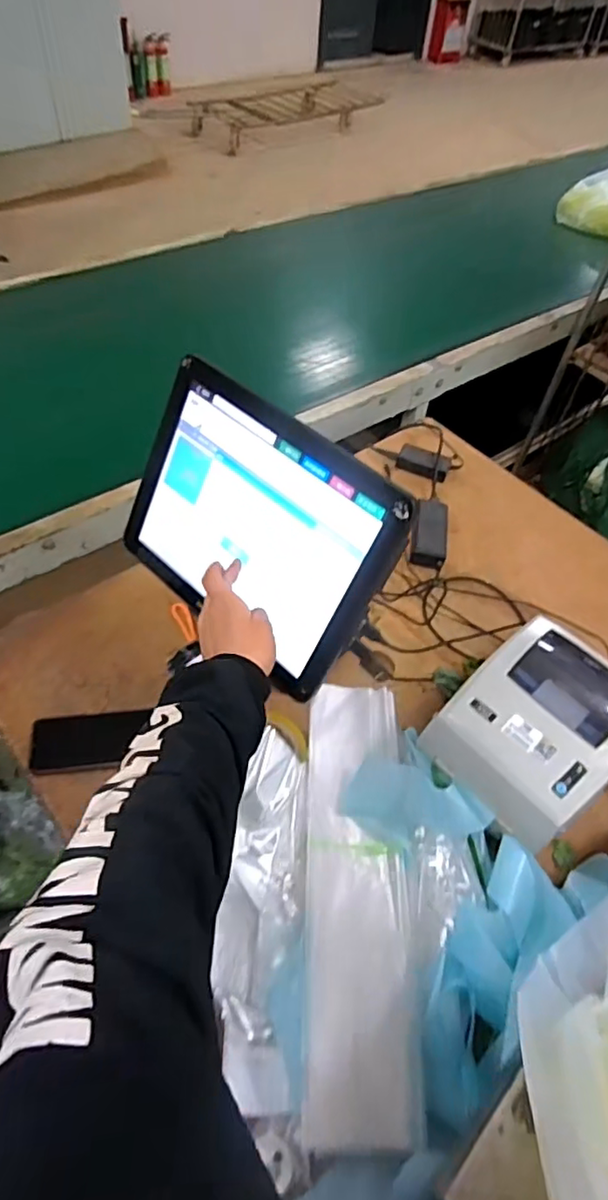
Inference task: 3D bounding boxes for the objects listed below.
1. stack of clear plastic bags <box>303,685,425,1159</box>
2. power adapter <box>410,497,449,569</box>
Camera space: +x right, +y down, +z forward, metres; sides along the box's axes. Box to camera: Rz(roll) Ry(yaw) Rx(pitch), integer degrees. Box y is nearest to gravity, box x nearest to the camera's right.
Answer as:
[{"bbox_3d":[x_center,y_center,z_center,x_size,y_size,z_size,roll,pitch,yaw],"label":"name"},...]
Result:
[{"bbox_3d":[0.061,0.308,0.691,0.117,0.014,0.472,4,52,-2],"label":"stack of clear plastic bags"},{"bbox_3d":[0.220,-0.120,1.063,0.059,0.031,0.142,12,52,4],"label":"power adapter"}]

